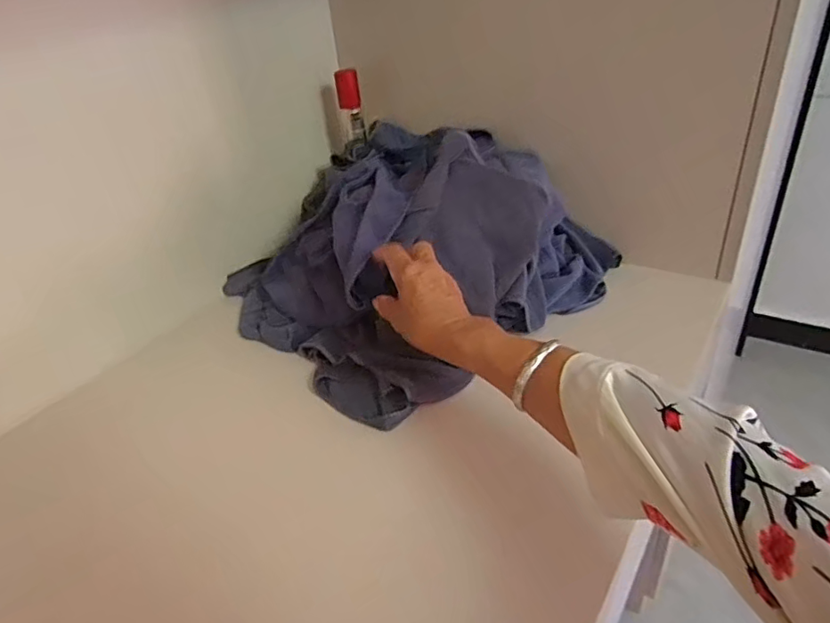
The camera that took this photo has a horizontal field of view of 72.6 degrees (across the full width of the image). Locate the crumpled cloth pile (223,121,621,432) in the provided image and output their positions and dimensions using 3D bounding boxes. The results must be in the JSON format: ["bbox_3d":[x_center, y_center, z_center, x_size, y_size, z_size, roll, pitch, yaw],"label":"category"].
[{"bbox_3d":[-0.014,-0.100,0.693,0.371,0.178,0.387,25,45,38],"label":"crumpled cloth pile"}]

